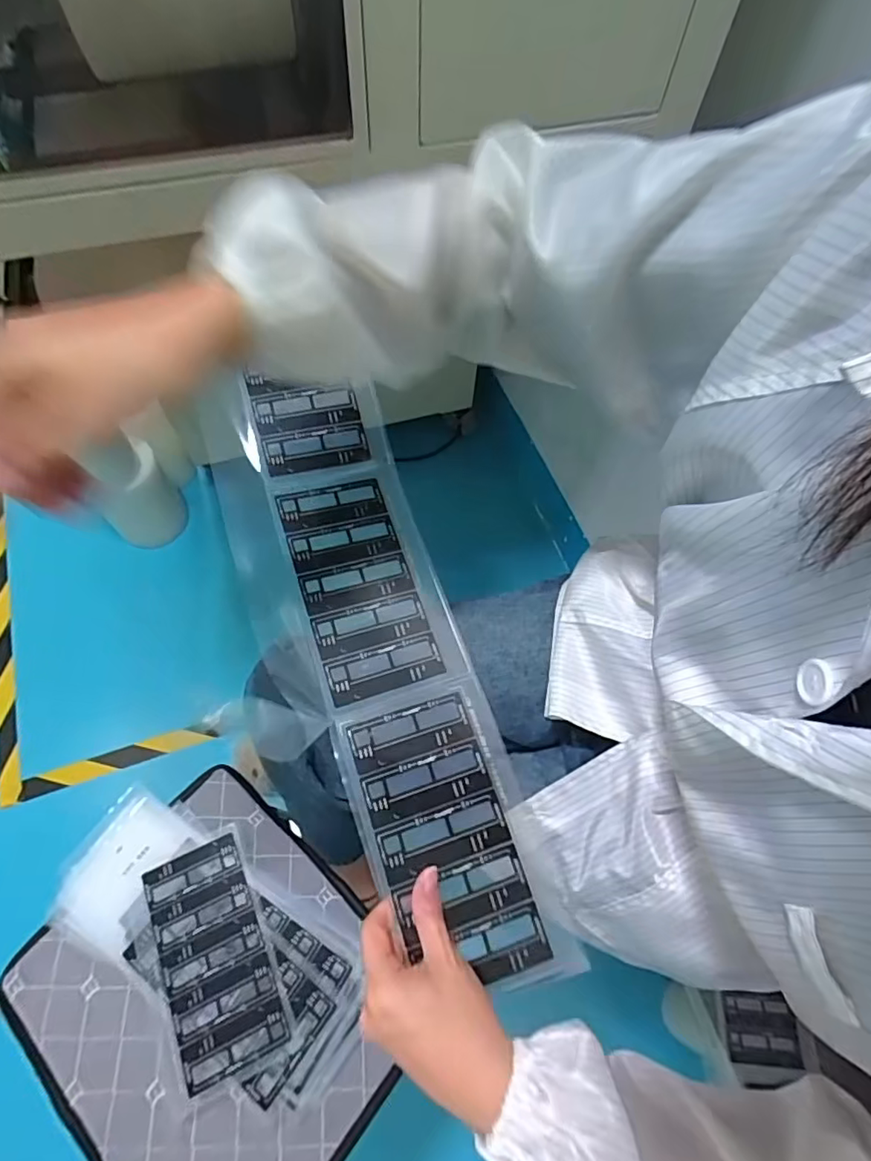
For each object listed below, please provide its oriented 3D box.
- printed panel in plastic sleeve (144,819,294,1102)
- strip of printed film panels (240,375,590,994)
[{"bbox_3d":[-0.199,0.335,0.506,0.092,0.004,0.184,-21,66,-14],"label":"printed panel in plastic sleeve"},{"bbox_3d":[-0.035,0.048,0.426,0.113,0.039,0.461,-18,72,-11],"label":"strip of printed film panels"}]

